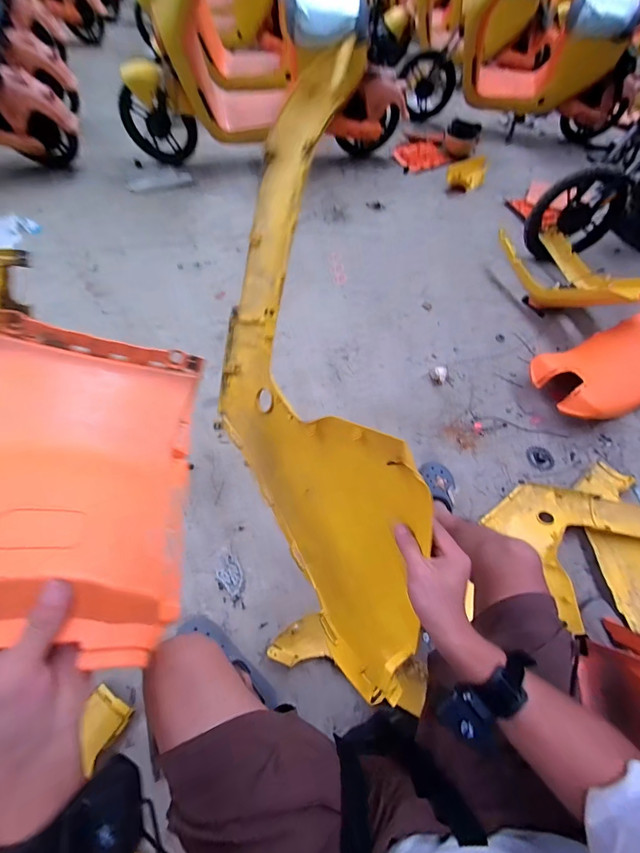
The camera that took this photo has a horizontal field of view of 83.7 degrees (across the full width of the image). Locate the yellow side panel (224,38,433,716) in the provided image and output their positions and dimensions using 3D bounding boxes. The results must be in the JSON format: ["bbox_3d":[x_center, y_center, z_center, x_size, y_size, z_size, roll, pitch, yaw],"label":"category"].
[{"bbox_3d":[-0.029,-0.066,0.545,0.070,0.347,0.810,-5,81,-44],"label":"yellow side panel"}]

